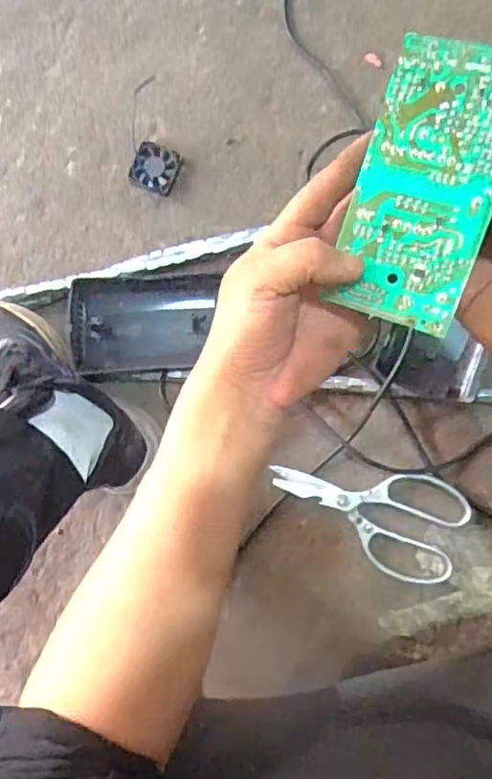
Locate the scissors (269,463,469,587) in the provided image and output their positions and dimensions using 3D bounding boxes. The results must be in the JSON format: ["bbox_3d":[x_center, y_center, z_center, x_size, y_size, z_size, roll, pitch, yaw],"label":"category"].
[{"bbox_3d":[0.122,0.121,0.620,0.194,0.017,0.104,21,86,6],"label":"scissors"}]

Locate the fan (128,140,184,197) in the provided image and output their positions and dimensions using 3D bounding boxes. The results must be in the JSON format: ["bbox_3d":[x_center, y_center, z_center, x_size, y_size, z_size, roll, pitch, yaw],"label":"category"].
[{"bbox_3d":[-0.100,-0.245,0.684,0.051,0.012,0.051,19,86,6],"label":"fan"}]

